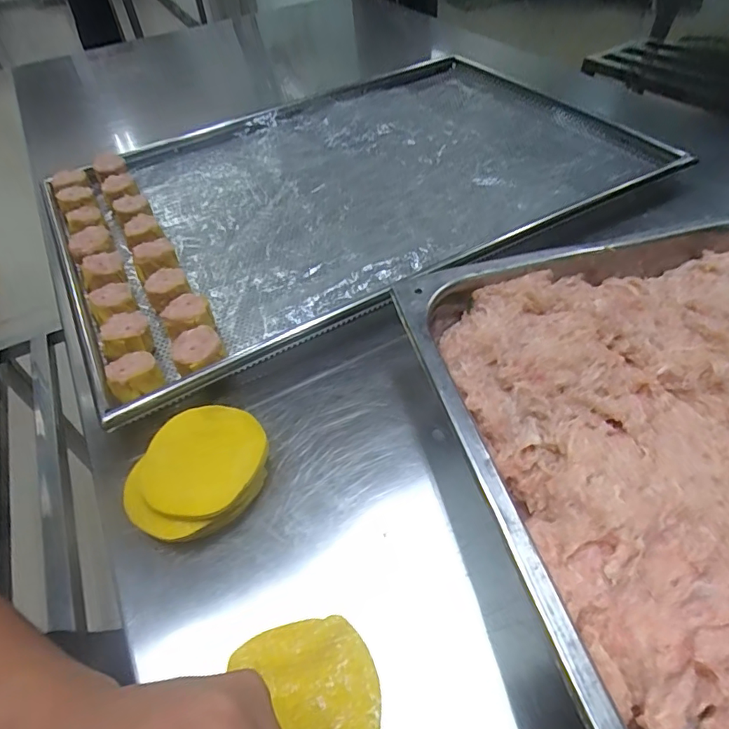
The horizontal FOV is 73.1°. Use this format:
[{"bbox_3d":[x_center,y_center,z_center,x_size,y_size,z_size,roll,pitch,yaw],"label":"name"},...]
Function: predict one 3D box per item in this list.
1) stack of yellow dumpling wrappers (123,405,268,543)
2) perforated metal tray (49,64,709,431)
[{"bbox_3d":[-0.106,0.072,0.320,0.074,0.031,0.087,11,50,13],"label":"stack of yellow dumpling wrappers"},{"bbox_3d":[-0.010,-0.210,0.561,0.621,0.034,0.428,-26,53,-18],"label":"perforated metal tray"}]

